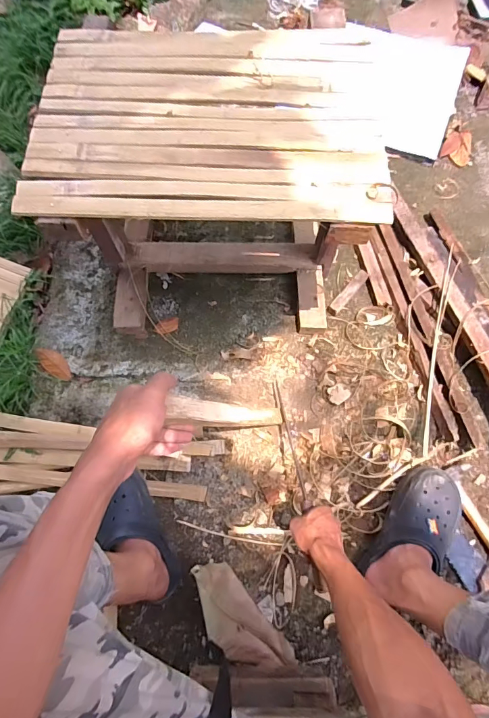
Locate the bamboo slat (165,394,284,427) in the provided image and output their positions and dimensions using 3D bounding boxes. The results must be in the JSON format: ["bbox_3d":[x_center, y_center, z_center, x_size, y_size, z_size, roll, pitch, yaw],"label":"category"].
[{"bbox_3d":[-0.010,0.084,0.594,0.009,0.357,0.034,-21,73,21],"label":"bamboo slat"}]

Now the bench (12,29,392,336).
[{"bbox_3d":[-0.050,-0.295,0.731,0.477,0.384,0.366,-1,74,1],"label":"bench"}]

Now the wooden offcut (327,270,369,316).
[{"bbox_3d":[0.229,-0.148,0.867,0.023,0.025,0.123,41,79,12],"label":"wooden offcut"}]

